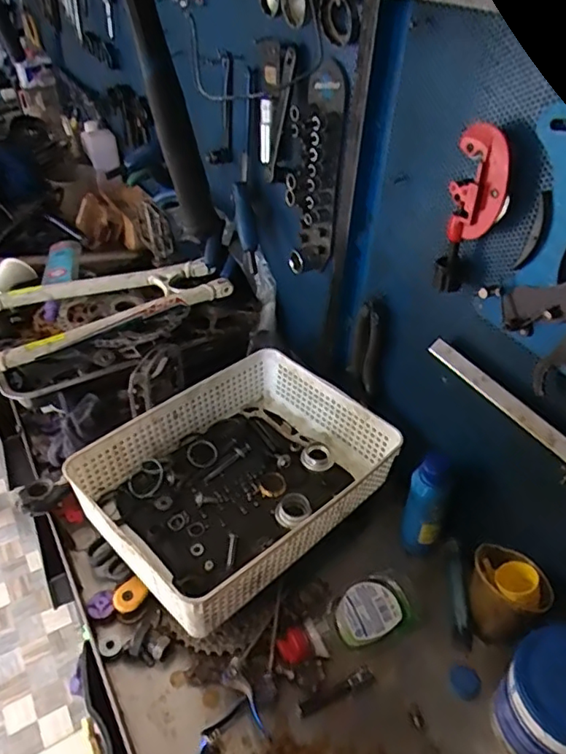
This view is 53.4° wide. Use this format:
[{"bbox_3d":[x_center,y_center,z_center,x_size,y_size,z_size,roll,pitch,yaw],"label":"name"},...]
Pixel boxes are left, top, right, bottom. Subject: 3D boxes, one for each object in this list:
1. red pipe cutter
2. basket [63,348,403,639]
[{"bbox_3d":[0.170,-0.142,0.502,0.053,0.148,0.023,27,45,27],"label":"red pipe cutter"},{"bbox_3d":[-0.052,0.117,0.686,0.331,0.083,0.248,-30,49,-33],"label":"basket"}]

